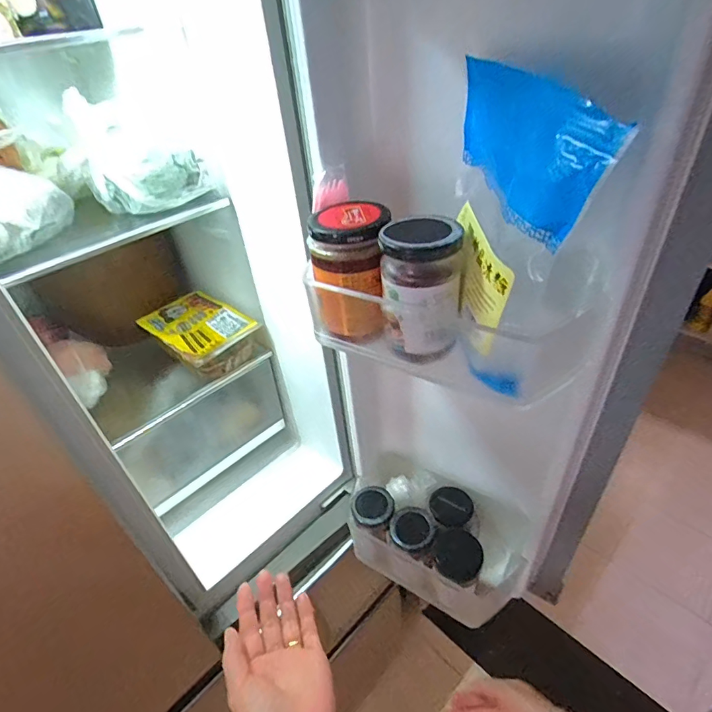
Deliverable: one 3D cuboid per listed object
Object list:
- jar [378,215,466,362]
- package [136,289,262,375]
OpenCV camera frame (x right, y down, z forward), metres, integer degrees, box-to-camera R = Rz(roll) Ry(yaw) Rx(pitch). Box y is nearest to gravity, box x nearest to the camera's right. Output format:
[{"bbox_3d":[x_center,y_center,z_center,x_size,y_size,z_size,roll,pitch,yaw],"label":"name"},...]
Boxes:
[{"bbox_3d":[0.047,-0.054,0.329,0.060,0.092,0.065,-1,41,7],"label":"jar"},{"bbox_3d":[-0.252,-0.037,0.711,0.193,0.052,0.122,26,50,33],"label":"package"}]

